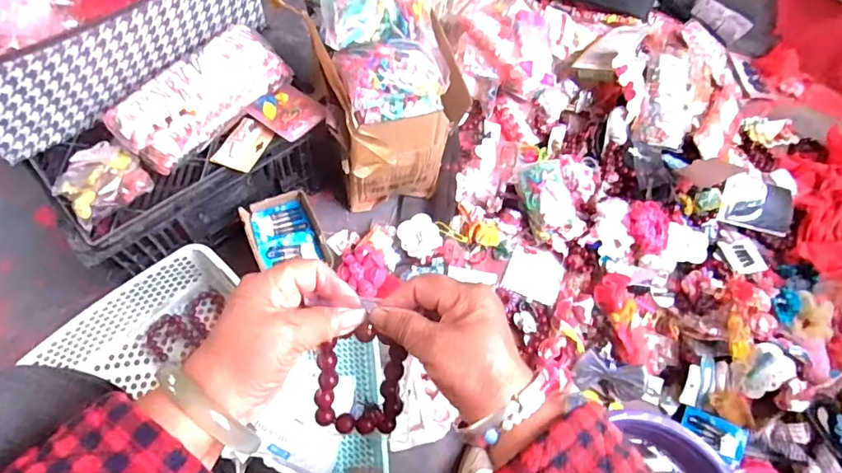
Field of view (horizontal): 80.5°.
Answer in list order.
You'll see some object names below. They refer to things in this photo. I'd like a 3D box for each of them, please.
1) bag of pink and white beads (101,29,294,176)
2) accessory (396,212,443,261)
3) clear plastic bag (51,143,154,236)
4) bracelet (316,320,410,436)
[{"bbox_3d":[-0.293,-0.188,0.675,0.094,0.069,0.237,39,67,11],"label":"bag of pink and white beads"},{"bbox_3d":[-0.003,0.001,0.853,0.066,0.026,0.074,-35,74,-20],"label":"accessory"},{"bbox_3d":[-0.410,-0.073,0.633,0.096,0.033,0.109,-40,76,-21],"label":"clear plastic bag"},{"bbox_3d":[-0.042,0.100,0.349,0.059,0.009,0.081,4,105,-3],"label":"bracelet"}]

